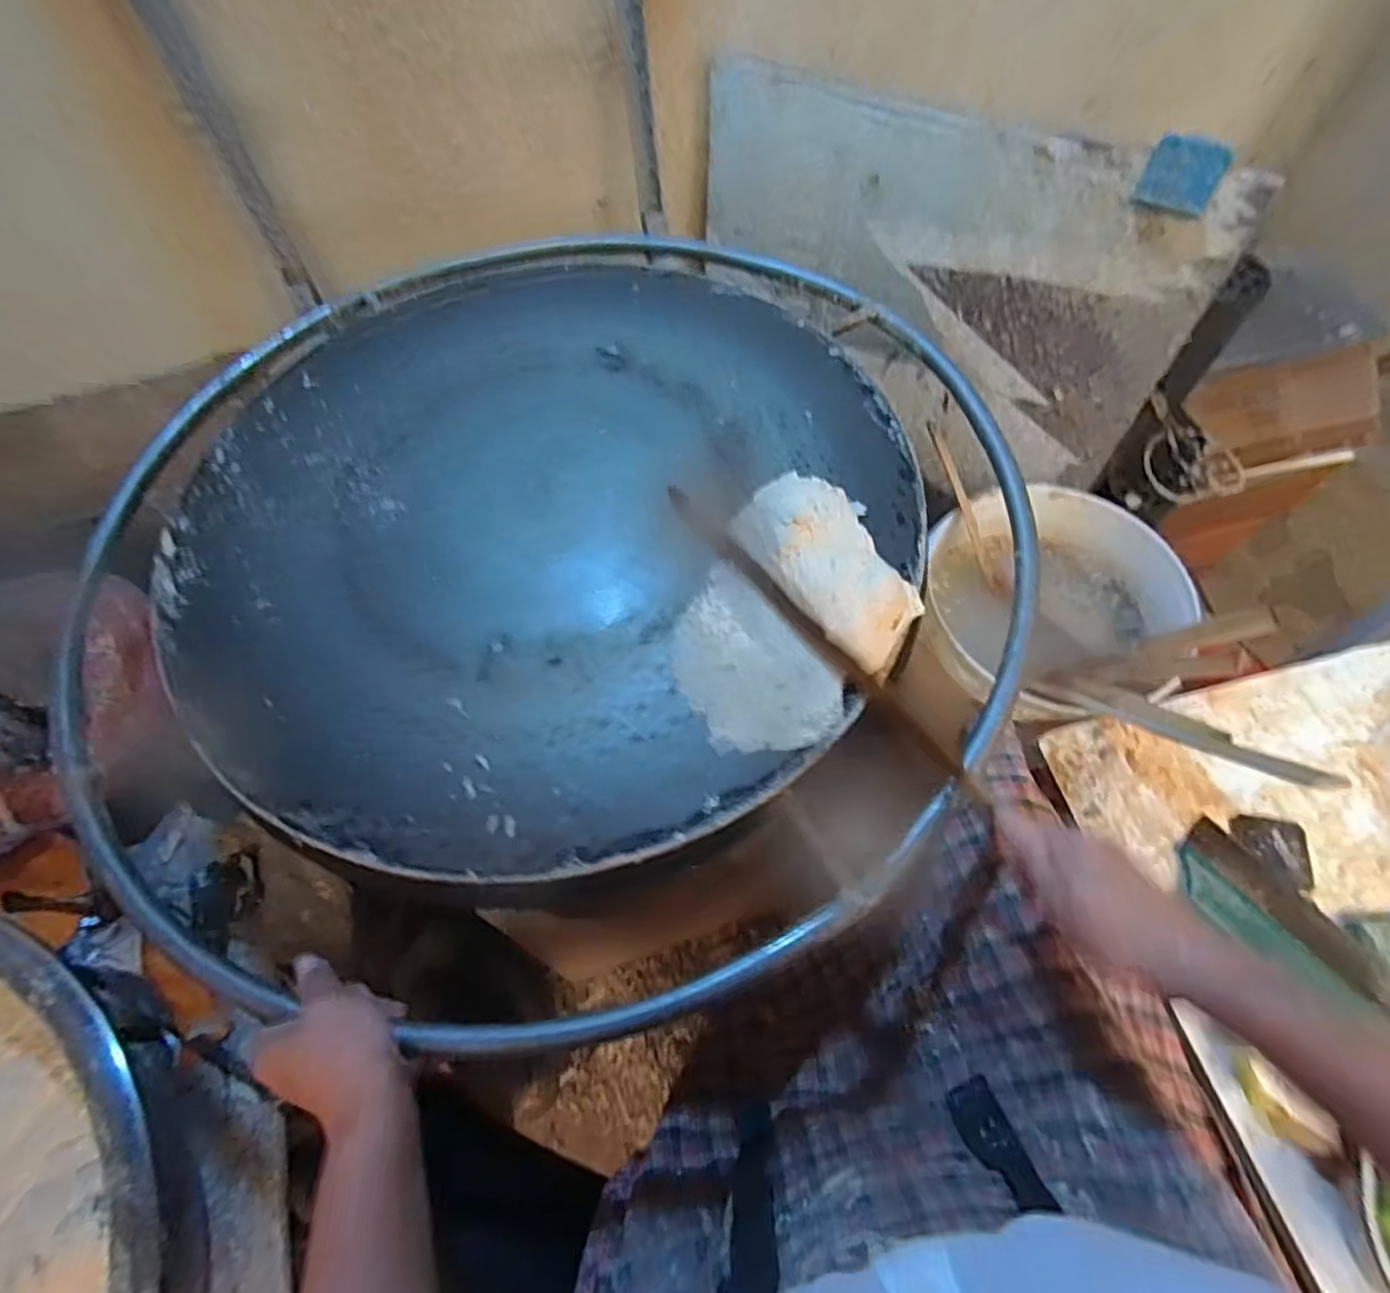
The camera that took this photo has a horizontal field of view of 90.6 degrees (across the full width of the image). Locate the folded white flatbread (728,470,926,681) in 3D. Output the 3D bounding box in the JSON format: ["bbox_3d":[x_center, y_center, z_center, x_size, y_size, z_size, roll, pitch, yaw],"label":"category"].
[{"bbox_3d":[0.106,-0.062,0.518,0.098,0.054,0.163,-27,63,-11],"label":"folded white flatbread"}]

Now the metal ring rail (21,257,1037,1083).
[{"bbox_3d":[-0.148,-0.136,0.623,0.830,0.055,0.876,-1,61,3],"label":"metal ring rail"}]

